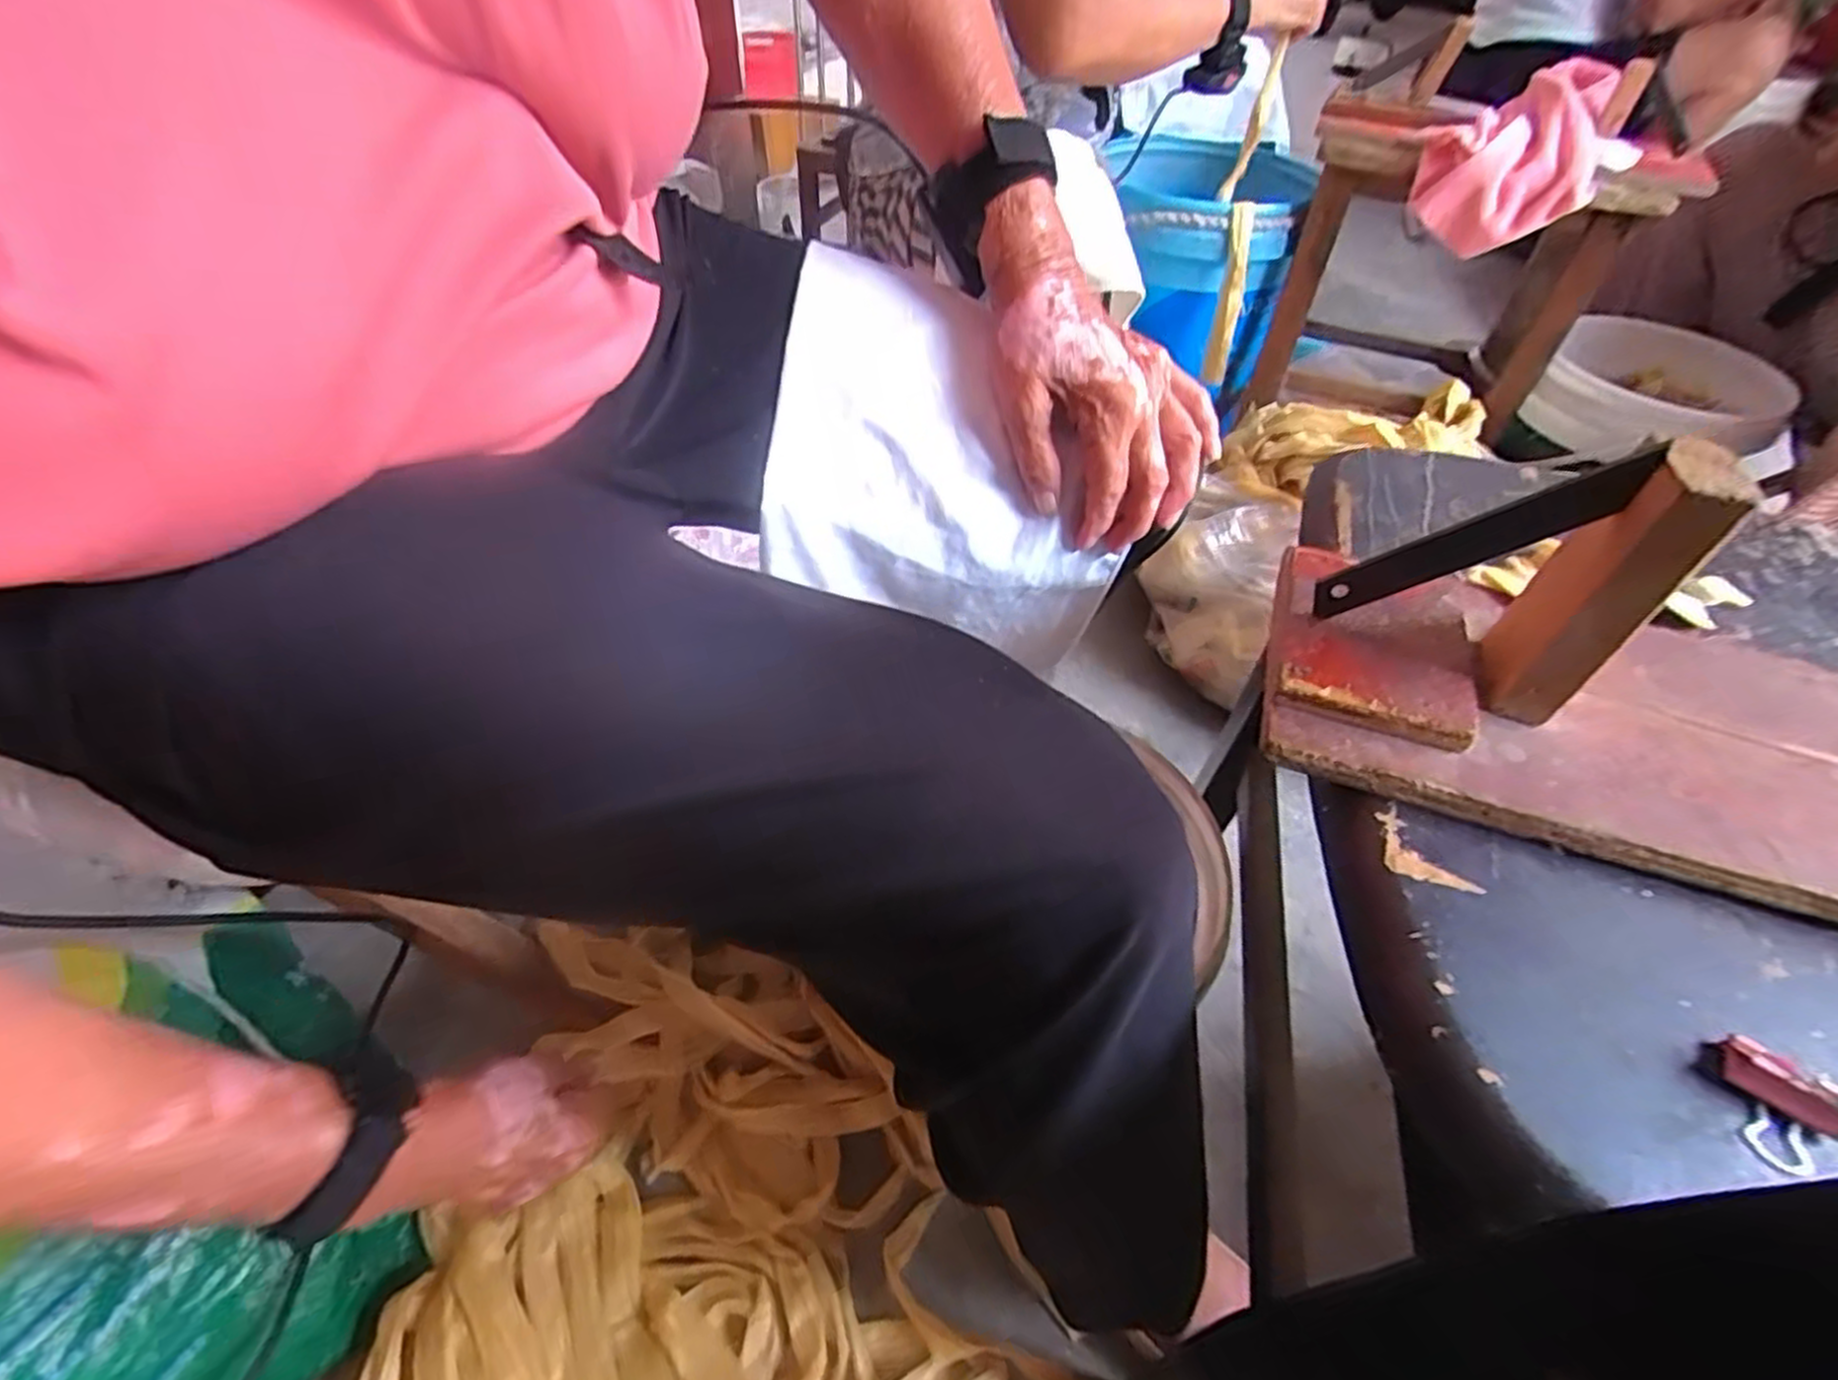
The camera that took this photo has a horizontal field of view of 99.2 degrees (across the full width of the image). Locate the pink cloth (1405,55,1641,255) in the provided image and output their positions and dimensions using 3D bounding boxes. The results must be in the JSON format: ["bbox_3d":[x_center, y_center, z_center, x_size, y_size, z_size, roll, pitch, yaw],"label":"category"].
[{"bbox_3d":[0.668,-0.591,0.865,0.170,0.129,0.242,34,54,25],"label":"pink cloth"}]

